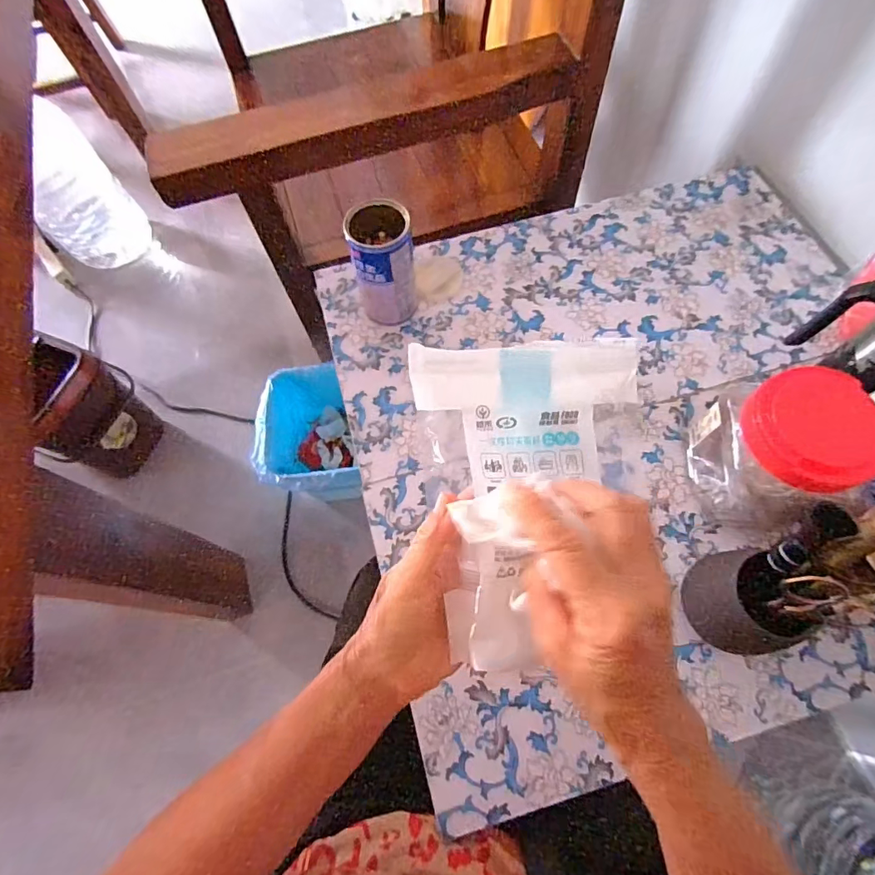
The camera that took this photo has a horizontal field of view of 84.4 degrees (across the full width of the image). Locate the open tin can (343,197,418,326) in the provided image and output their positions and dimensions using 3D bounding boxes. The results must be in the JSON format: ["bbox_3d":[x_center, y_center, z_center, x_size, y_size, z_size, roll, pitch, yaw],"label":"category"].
[{"bbox_3d":[-0.055,-0.177,0.516,0.065,0.126,0.057,-10,66,-1],"label":"open tin can"}]

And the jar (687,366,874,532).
[{"bbox_3d":[0.281,0.019,0.406,0.091,0.139,0.106,2,67,4],"label":"jar"}]

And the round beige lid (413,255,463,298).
[{"bbox_3d":[0.002,-0.198,0.588,0.057,0.006,0.064,-8,66,0],"label":"round beige lid"}]

